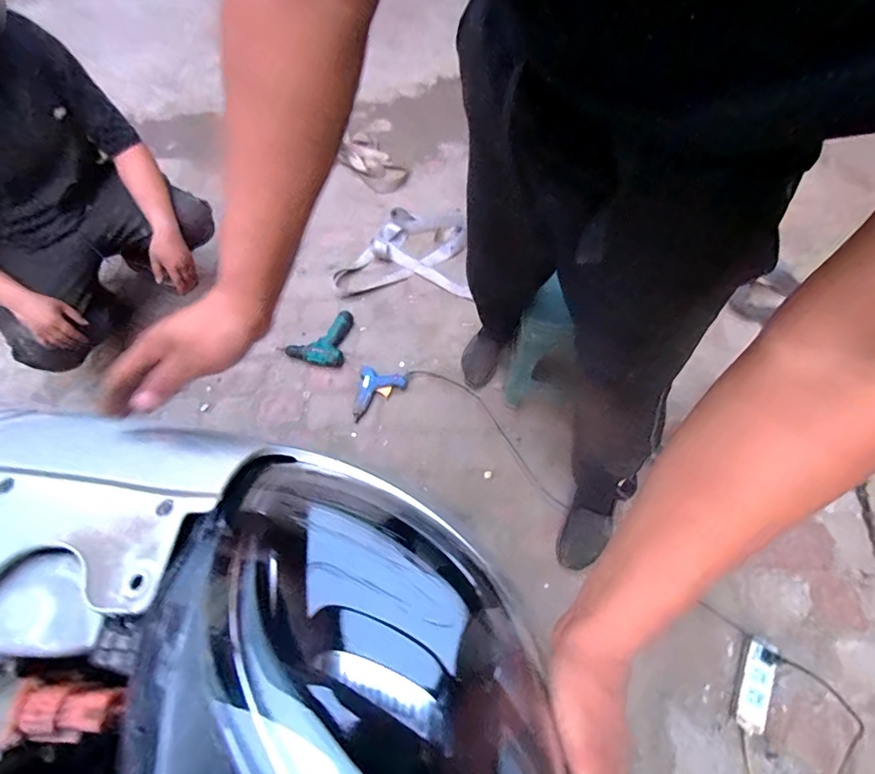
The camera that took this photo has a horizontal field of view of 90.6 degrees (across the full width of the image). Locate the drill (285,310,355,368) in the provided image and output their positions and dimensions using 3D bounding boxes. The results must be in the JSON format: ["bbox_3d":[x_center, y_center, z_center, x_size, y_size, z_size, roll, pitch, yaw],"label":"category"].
[{"bbox_3d":[-0.358,-0.160,1.345,0.168,0.058,0.204,5,62,6],"label":"drill"}]

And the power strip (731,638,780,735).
[{"bbox_3d":[0.657,0.612,0.896,0.058,0.026,0.174,26,66,16],"label":"power strip"}]

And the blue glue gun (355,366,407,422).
[{"bbox_3d":[-0.166,0.021,1.246,0.132,0.027,0.159,4,62,5],"label":"blue glue gun"}]

